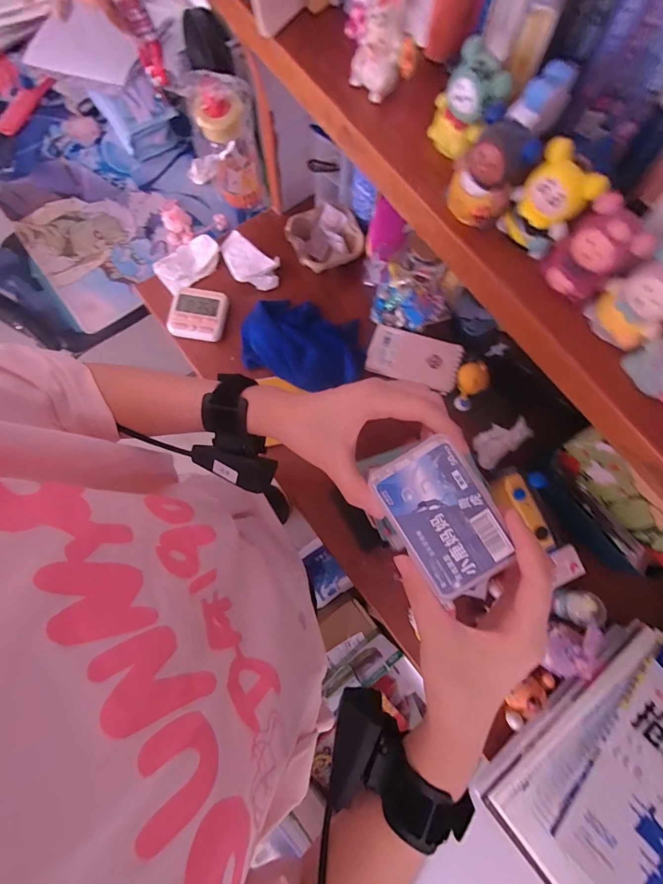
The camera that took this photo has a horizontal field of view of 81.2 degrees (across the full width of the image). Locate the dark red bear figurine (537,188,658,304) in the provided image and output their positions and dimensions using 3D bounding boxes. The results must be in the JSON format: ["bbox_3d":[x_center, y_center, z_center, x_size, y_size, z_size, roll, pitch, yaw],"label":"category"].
[{"bbox_3d":[0.146,-0.105,0.217,0.025,0.041,0.038,-33,81,-10],"label":"dark red bear figurine"}]

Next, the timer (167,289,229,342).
[{"bbox_3d":[-0.205,-0.195,0.594,0.082,0.016,0.072,10,77,-1],"label":"timer"}]

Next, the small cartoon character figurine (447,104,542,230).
[{"bbox_3d":[0.092,-0.158,0.228,0.038,0.048,0.024,44,79,6],"label":"small cartoon character figurine"}]

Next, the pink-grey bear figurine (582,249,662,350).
[{"bbox_3d":[0.173,-0.077,0.217,0.024,0.049,0.037,-23,80,-8],"label":"pink-grey bear figurine"}]

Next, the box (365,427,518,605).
[{"bbox_3d":[0.070,0.045,0.239,0.060,0.017,0.088,-31,78,-7],"label":"box"}]

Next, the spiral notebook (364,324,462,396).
[{"bbox_3d":[0.123,-0.125,0.584,0.134,0.019,0.074,17,77,4],"label":"spiral notebook"}]

